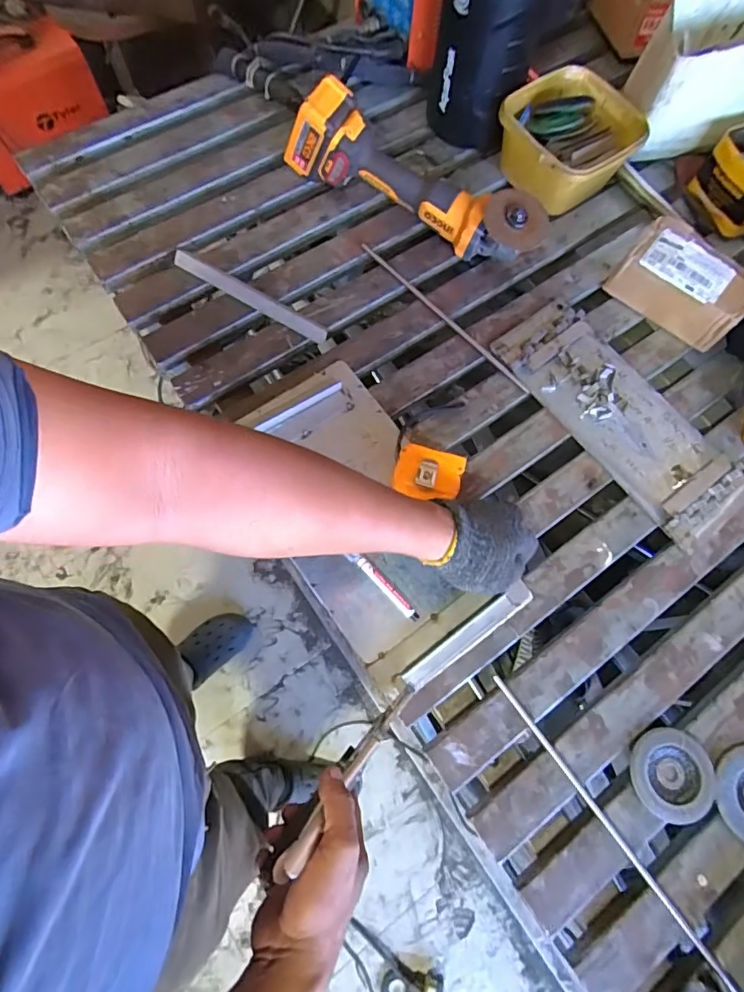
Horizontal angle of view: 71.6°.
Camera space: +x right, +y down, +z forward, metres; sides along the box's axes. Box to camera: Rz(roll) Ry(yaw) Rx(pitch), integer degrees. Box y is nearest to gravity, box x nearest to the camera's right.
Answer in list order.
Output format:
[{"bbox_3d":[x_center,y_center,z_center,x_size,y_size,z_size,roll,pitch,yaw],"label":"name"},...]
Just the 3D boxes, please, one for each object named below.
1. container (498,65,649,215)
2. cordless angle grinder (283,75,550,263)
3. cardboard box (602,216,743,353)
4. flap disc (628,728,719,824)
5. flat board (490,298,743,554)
[{"bbox_3d":[0.275,-0.499,0.741,0.174,0.094,0.160,-28,75,-12],"label":"container"},{"bbox_3d":[0.061,-0.430,0.700,0.372,0.126,0.112,22,72,4],"label":"cordless angle grinder"},{"bbox_3d":[0.417,-0.286,0.697,0.165,0.075,0.098,35,75,9],"label":"cardboard box"},{"bbox_3d":[0.313,0.288,0.535,0.083,0.009,0.084,0,72,-2],"label":"flap disc"},{"bbox_3d":[0.313,-0.101,0.660,0.132,0.017,0.343,-34,76,-12],"label":"flat board"}]

